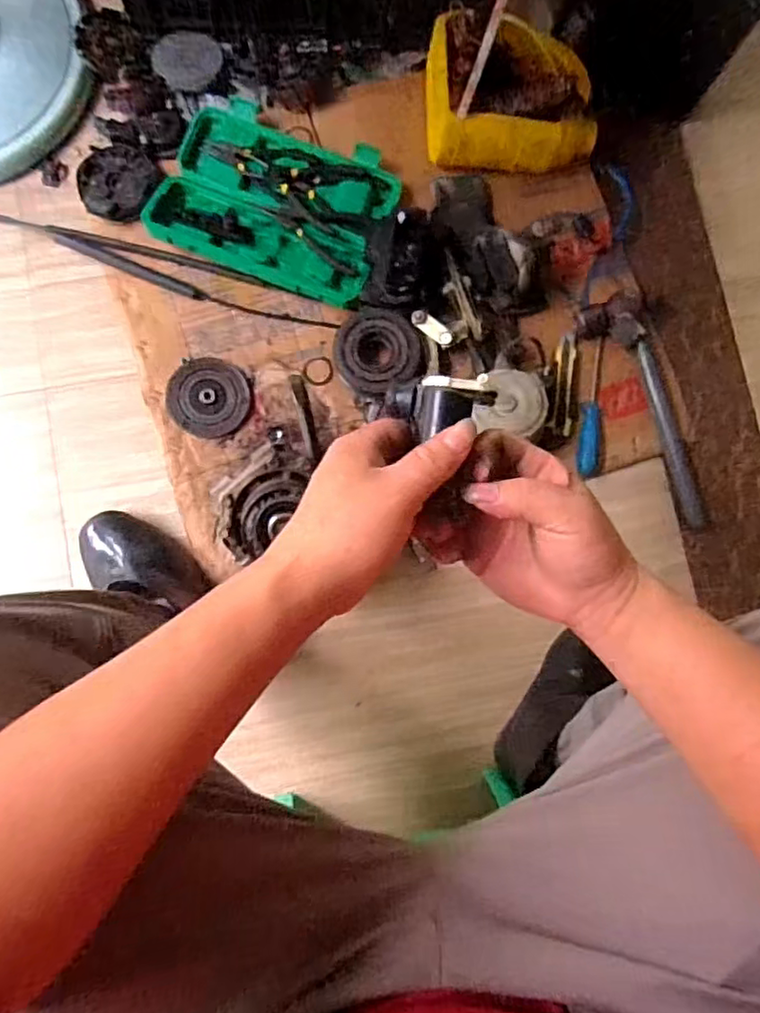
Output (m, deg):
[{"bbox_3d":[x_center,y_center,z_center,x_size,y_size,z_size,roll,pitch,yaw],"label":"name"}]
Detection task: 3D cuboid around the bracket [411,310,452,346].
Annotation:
[{"bbox_3d":[0.069,-0.236,0.799,0.061,0.007,0.025,30,82,0],"label":"bracket"}]

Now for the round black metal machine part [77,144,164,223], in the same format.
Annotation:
[{"bbox_3d":[-0.354,-0.441,0.818,0.106,0.023,0.100,1,83,-4],"label":"round black metal machine part"}]

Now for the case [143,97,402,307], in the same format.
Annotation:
[{"bbox_3d":[-0.140,-0.416,0.821,0.302,0.054,0.226,23,82,-1],"label":"case"}]

